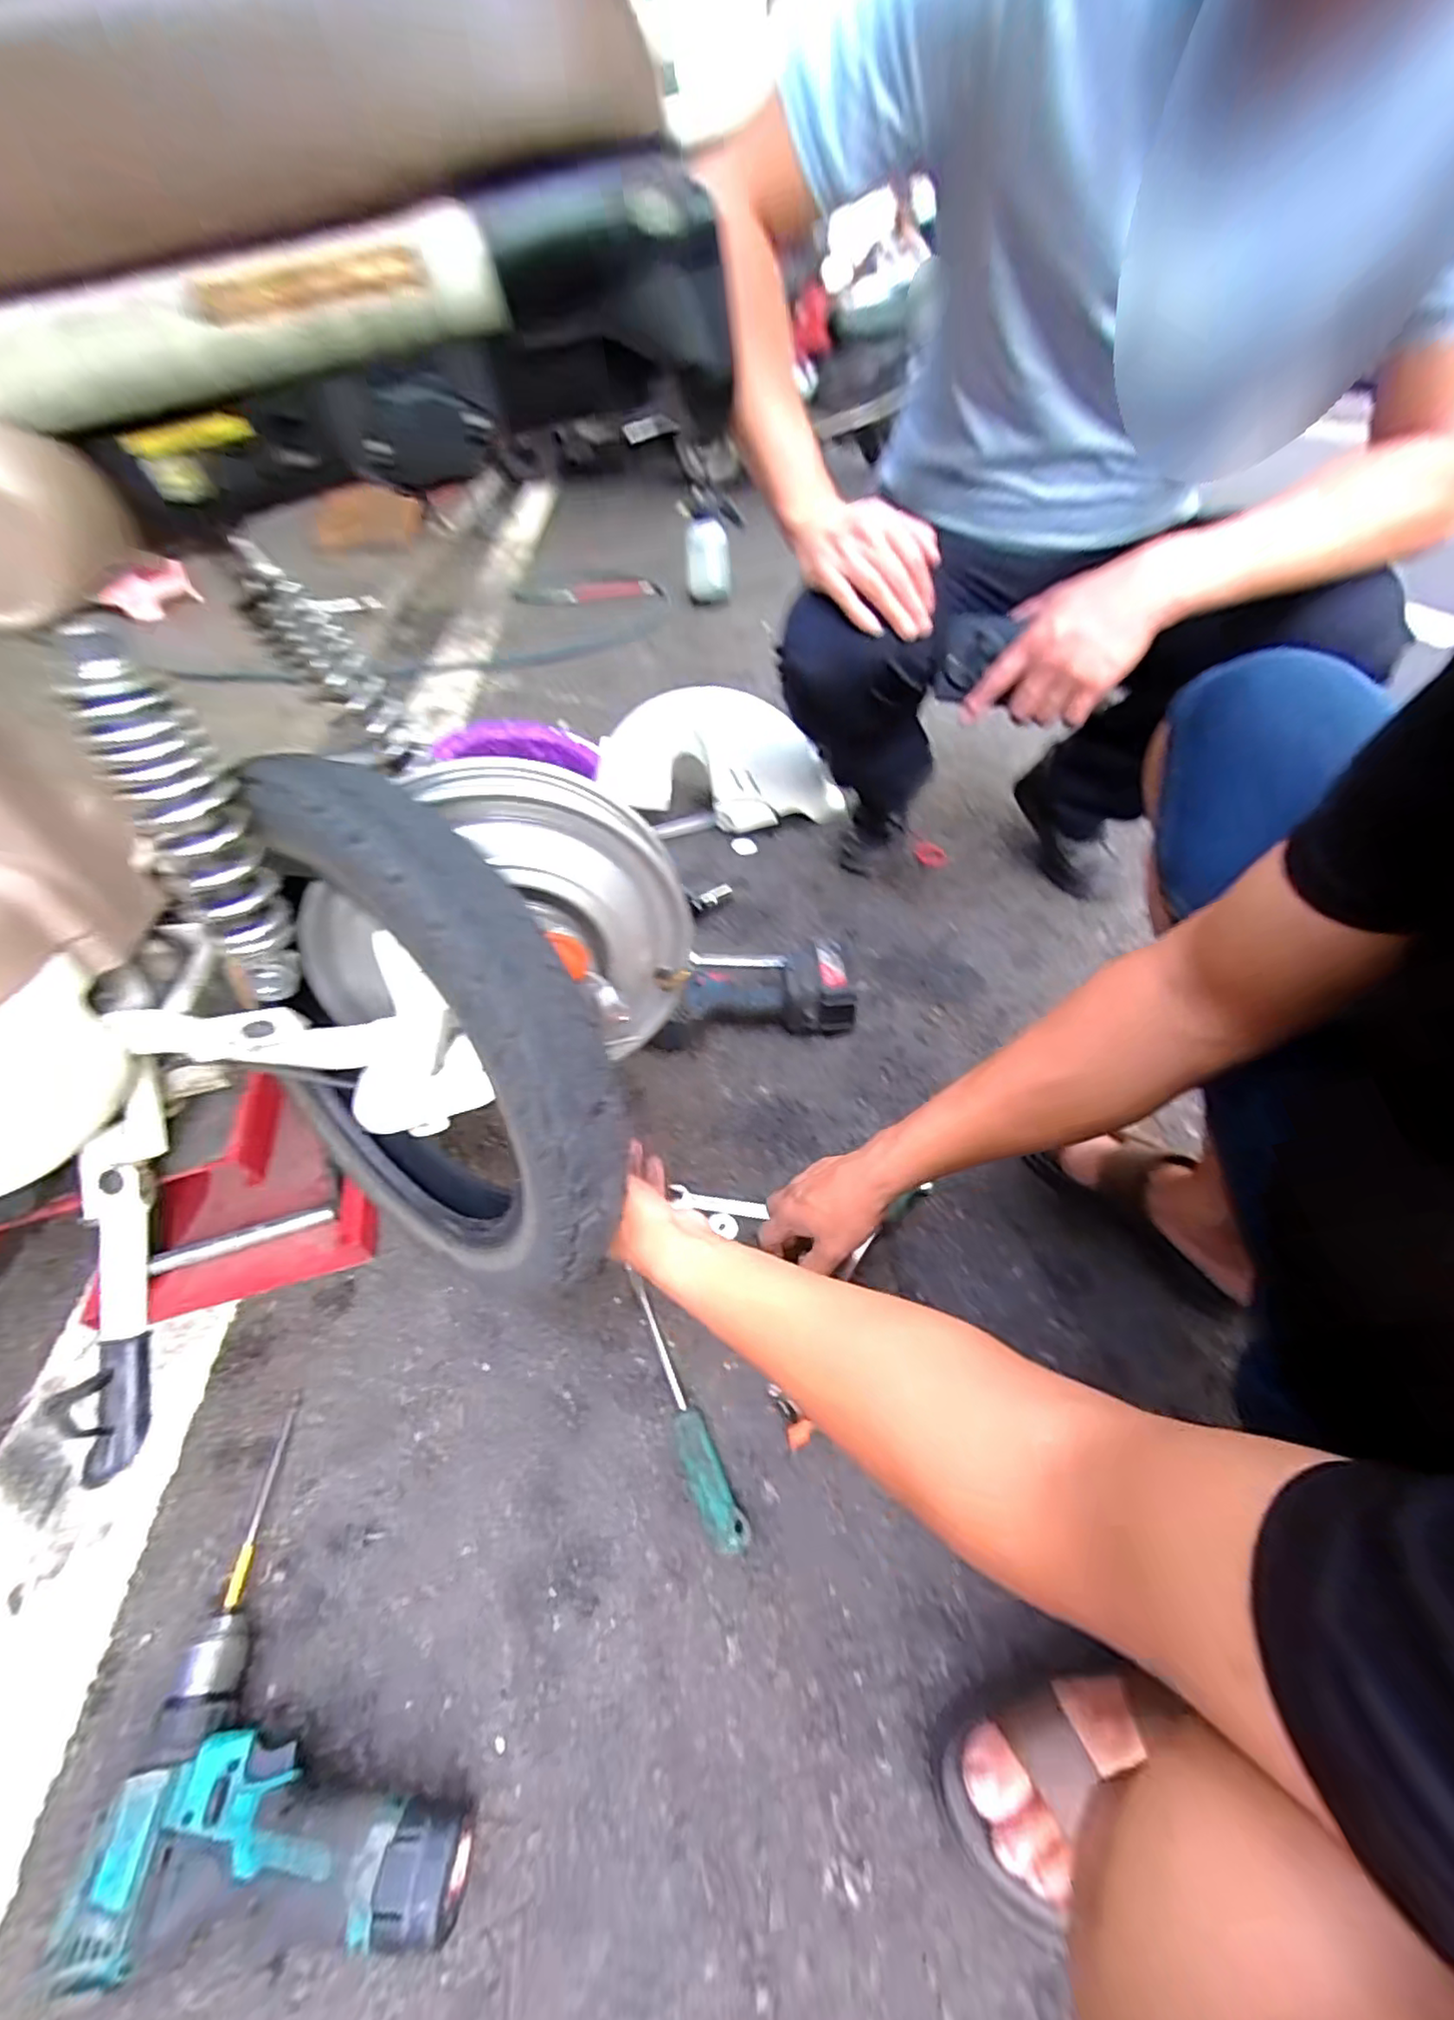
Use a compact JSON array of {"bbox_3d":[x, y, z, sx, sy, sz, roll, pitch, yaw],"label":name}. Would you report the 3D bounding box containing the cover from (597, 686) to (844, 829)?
[{"bbox_3d":[-0.005,-0.419,1.112,0.426,0.196,0.127,-5,46,-3],"label":"cover"}]

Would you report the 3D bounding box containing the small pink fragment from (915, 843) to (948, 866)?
[{"bbox_3d":[0.331,-0.252,1.060,0.052,0.018,0.057,15,49,14],"label":"small pink fragment"}]

